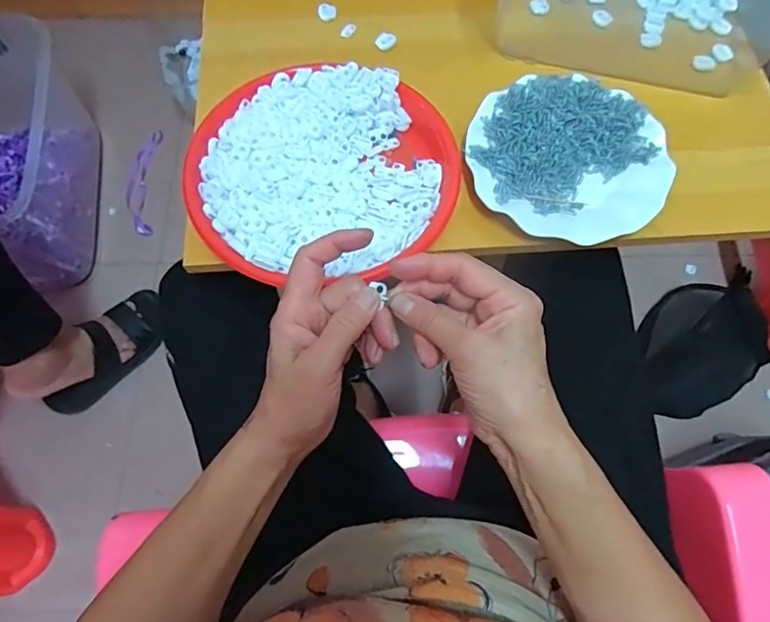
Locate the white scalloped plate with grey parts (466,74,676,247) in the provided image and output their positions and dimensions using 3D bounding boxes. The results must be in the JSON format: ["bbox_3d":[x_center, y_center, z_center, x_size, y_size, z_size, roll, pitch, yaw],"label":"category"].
[{"bbox_3d":[0.169,-0.142,0.471,0.178,0.019,0.174,0,68,0],"label":"white scalloped plate with grey parts"}]

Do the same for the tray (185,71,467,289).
[{"bbox_3d":[-0.053,-0.132,0.458,0.230,0.030,0.208,-12,68,-5],"label":"tray"}]

